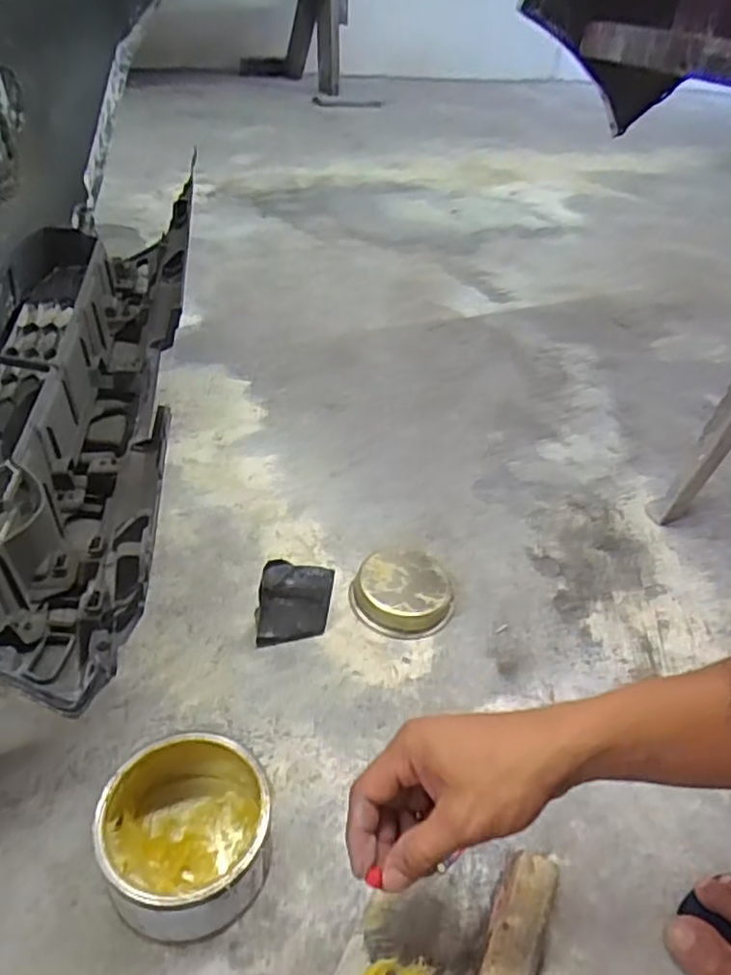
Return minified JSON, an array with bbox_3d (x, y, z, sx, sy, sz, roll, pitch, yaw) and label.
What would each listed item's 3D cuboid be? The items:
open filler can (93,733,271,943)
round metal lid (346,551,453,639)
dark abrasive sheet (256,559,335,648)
[{"bbox_3d":[-0.122,0.237,0.461,0.106,0.070,0.114,5,39,-4],"label":"open filler can"},{"bbox_3d":[0.038,0.108,0.681,0.099,0.032,0.092,5,39,-4],"label":"round metal lid"},{"bbox_3d":[-0.067,0.108,0.629,0.070,0.080,0.014,-2,18,-19],"label":"dark abrasive sheet"}]

